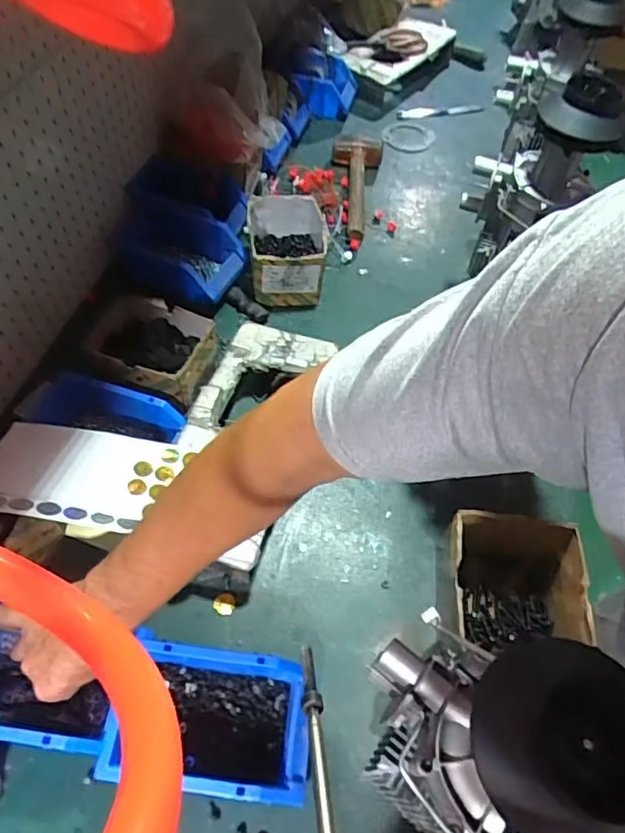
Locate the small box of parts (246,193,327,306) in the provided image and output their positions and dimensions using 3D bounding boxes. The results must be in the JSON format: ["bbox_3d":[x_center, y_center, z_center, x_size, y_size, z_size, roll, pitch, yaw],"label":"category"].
[{"bbox_3d":[-0.041,-0.266,0.886,0.126,0.088,0.157,0,56,-3],"label":"small box of parts"}]

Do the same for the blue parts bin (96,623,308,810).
[{"bbox_3d":[-0.090,0.287,0.528,0.181,0.074,0.123,11,56,4],"label":"blue parts bin"}]

